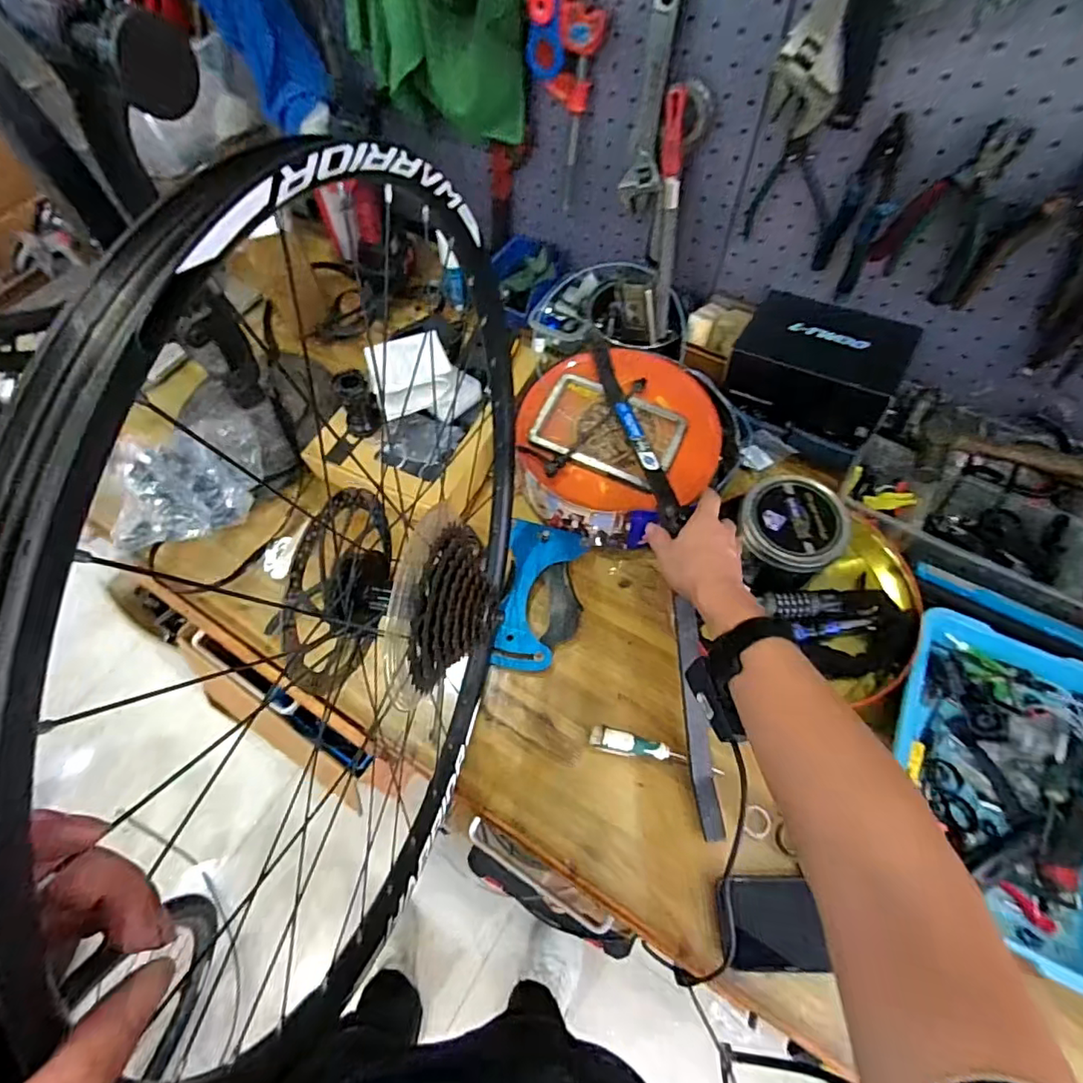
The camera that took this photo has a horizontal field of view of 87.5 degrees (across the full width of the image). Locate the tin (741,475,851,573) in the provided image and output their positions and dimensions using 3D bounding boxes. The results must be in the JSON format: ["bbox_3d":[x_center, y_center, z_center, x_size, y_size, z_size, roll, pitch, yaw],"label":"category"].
[{"bbox_3d":[0.299,-0.022,0.665,0.115,0.027,0.116,0,61,1],"label":"tin"}]

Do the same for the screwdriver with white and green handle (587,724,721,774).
[{"bbox_3d":[0.128,0.234,0.631,0.148,0.024,0.023,11,62,7],"label":"screwdriver with white and green handle"}]

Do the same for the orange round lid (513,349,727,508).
[{"bbox_3d":[0.102,-0.153,0.763,0.271,0.052,0.248,10,62,6],"label":"orange round lid"}]

